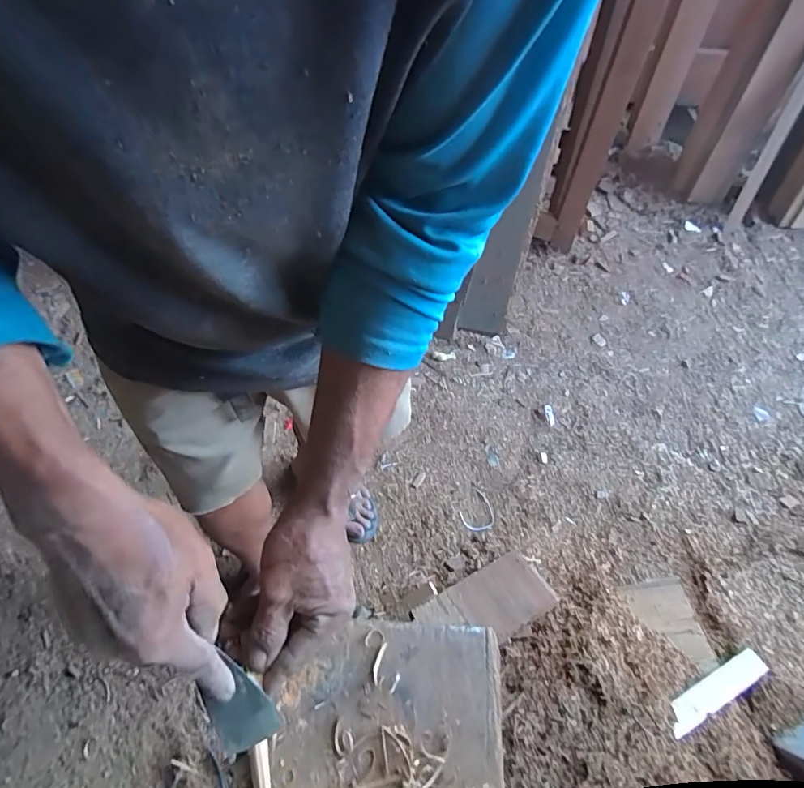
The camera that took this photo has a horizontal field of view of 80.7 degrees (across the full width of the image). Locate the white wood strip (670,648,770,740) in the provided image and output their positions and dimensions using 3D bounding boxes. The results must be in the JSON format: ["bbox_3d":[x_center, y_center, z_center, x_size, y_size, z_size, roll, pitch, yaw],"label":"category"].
[{"bbox_3d":[0.595,0.559,0.895,0.260,0.013,0.051,-12,50,-24],"label":"white wood strip"}]

